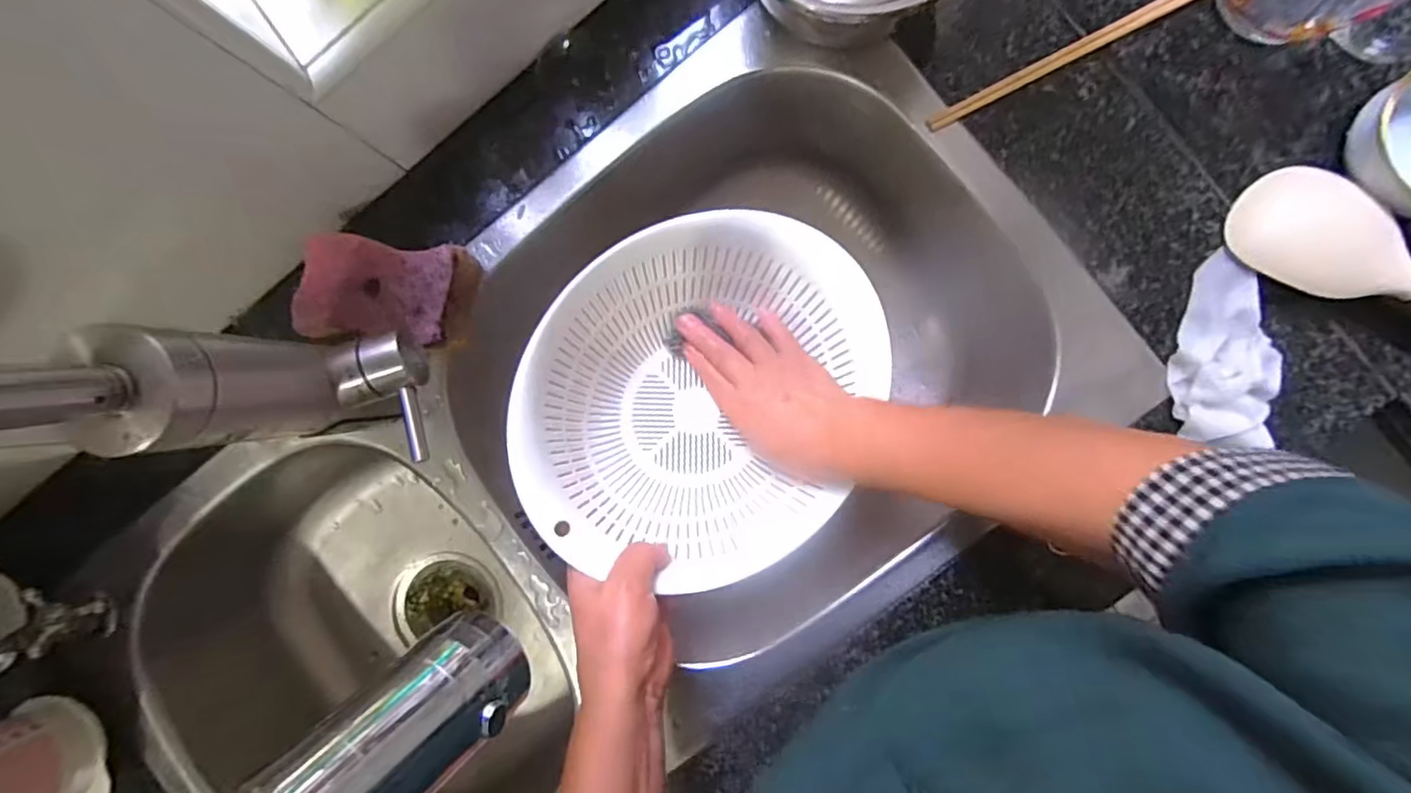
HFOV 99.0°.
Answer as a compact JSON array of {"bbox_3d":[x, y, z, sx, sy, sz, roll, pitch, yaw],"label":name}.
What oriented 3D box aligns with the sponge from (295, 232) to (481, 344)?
[{"bbox_3d":[-0.227,-0.074,0.436,0.112,0.052,0.069,4,90,5],"label":"sponge"}]

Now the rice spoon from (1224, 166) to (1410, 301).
[{"bbox_3d":[0.451,-0.080,0.389,0.205,0.037,0.066,31,92,4],"label":"rice spoon"}]

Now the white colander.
[{"bbox_3d":[-0.006,0.000,0.458,0.272,0.121,0.272,3,74,-12],"label":"white colander"}]

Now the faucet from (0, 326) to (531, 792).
[{"bbox_3d":[-0.175,0.059,0.228,0.072,0.285,0.224,-37,88,3],"label":"faucet"}]

